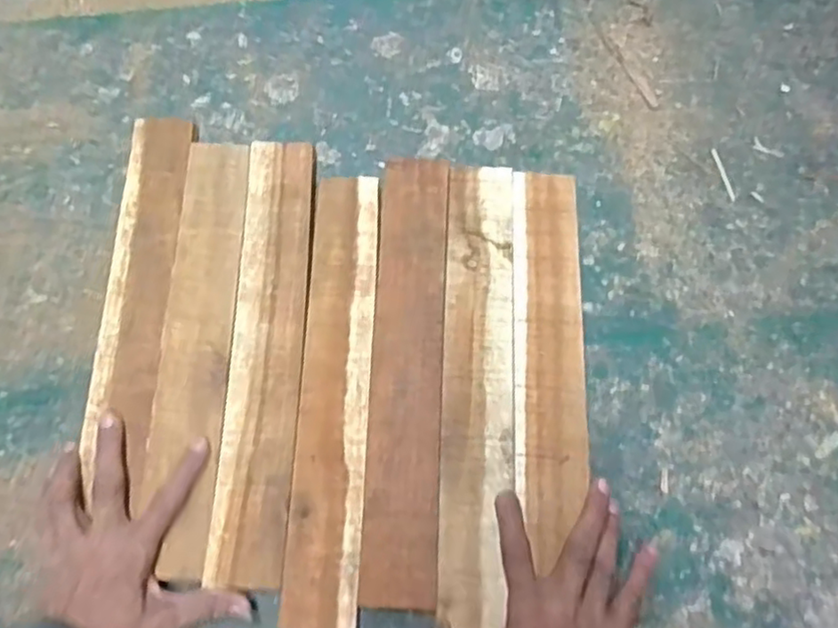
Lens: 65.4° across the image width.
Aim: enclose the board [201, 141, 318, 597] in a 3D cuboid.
[{"bbox_3d":[-0.121,0.025,0.531,0.056,0.019,0.362,1,71,0],"label":"board"}]

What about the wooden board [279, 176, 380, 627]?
[{"bbox_3d":[-0.065,0.055,0.521,0.052,0.016,0.357,2,71,0],"label":"wooden board"}]

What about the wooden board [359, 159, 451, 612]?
[{"bbox_3d":[-0.009,0.039,0.524,0.057,0.025,0.356,3,71,1],"label":"wooden board"}]

